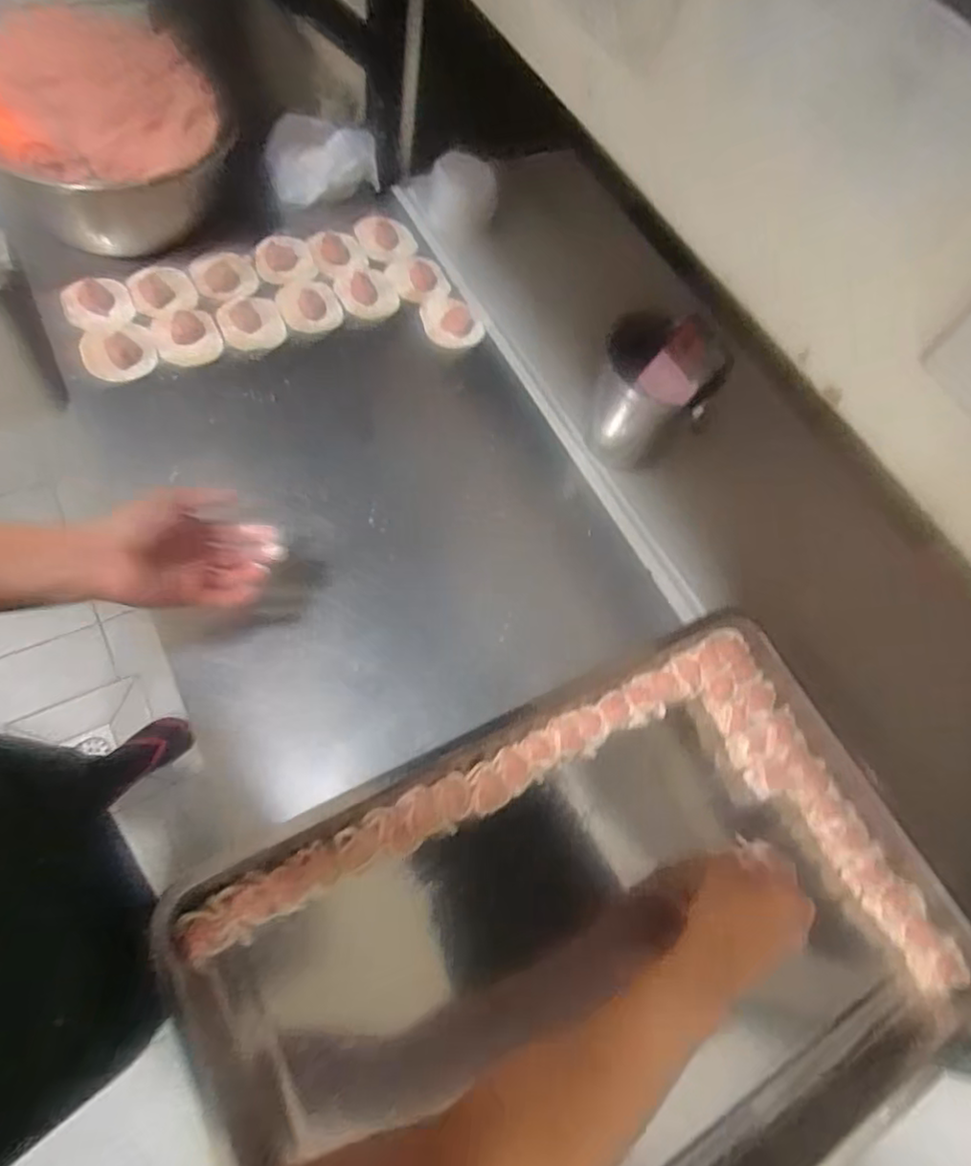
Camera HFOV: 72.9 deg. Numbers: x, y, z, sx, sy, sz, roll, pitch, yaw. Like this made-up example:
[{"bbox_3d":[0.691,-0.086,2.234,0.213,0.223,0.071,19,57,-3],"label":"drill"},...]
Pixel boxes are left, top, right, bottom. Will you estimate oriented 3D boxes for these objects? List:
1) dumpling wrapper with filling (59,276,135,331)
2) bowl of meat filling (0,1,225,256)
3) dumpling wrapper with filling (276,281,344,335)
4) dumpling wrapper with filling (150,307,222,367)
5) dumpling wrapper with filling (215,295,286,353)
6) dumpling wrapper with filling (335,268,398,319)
[{"bbox_3d":[-0.451,-0.324,0.766,0.074,0.024,0.064,-20,68,-19],"label":"dumpling wrapper with filling"},{"bbox_3d":[-0.440,-0.517,0.766,0.248,0.147,0.240,-10,65,-15],"label":"bowl of meat filling"},{"bbox_3d":[-0.219,-0.345,0.820,0.072,0.009,0.081,-10,65,-15],"label":"dumpling wrapper with filling"},{"bbox_3d":[-0.349,-0.287,0.770,0.070,0.013,0.084,-20,68,-19],"label":"dumpling wrapper with filling"},{"bbox_3d":[-0.282,-0.314,0.793,0.072,0.011,0.087,-18,68,-19],"label":"dumpling wrapper with filling"},{"bbox_3d":[-0.151,-0.371,0.840,0.074,0.010,0.083,-10,65,-15],"label":"dumpling wrapper with filling"}]

